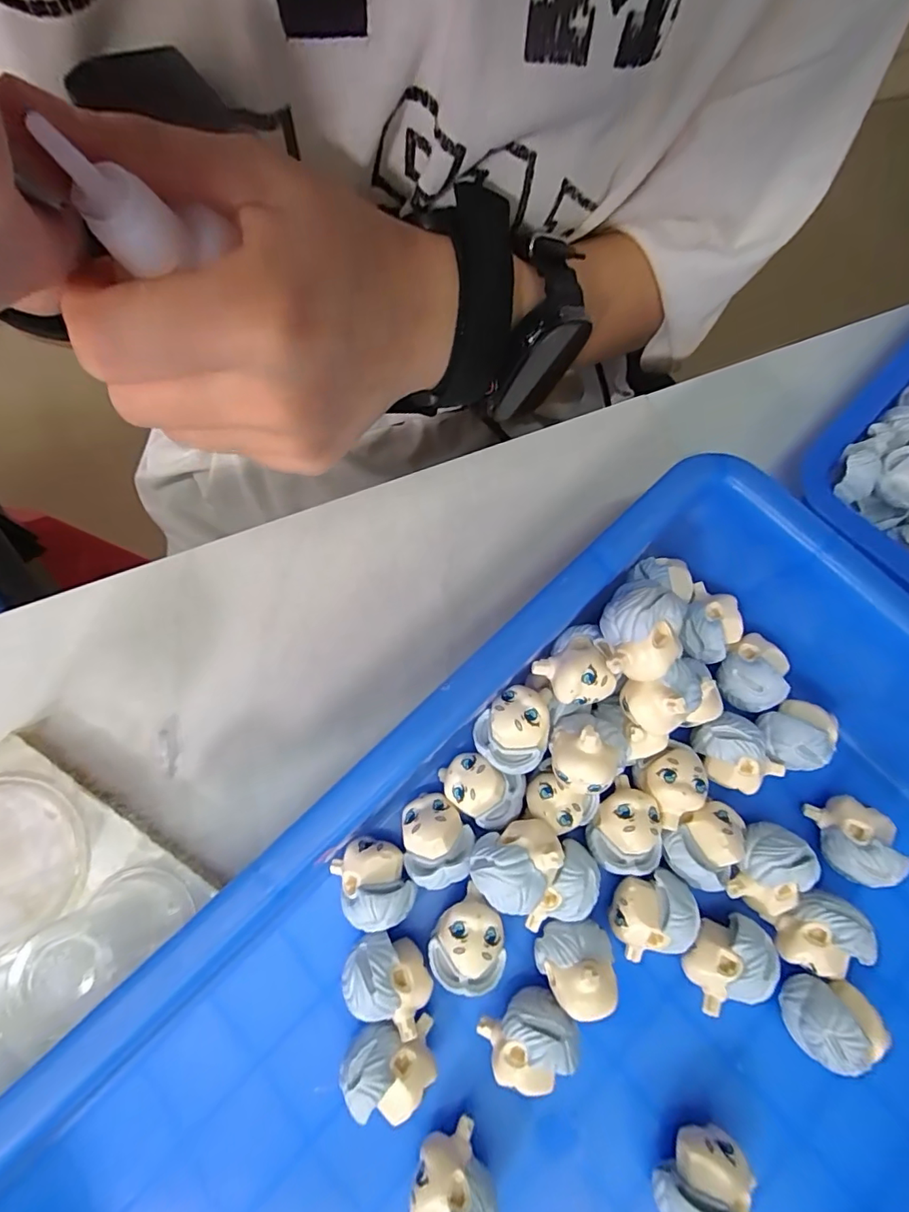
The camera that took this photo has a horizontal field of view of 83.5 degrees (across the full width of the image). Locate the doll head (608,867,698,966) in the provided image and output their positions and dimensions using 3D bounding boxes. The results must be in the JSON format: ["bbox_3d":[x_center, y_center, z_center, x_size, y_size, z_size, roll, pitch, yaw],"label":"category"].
[{"bbox_3d":[0.064,0.100,0.166,0.025,0.017,0.023,-21,75,-8],"label":"doll head"}]

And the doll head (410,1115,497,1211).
[{"bbox_3d":[-0.001,0.168,0.148,0.023,0.027,0.025,1,73,-2],"label":"doll head"}]

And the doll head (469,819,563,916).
[{"bbox_3d":[0.019,0.080,0.158,0.027,0.023,0.023,-22,75,-8],"label":"doll head"}]

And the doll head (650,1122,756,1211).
[{"bbox_3d":[0.071,0.167,0.148,0.027,0.024,0.020,-38,78,-12],"label":"doll head"}]

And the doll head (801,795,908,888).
[{"bbox_3d":[0.138,0.080,0.173,0.020,0.016,0.027,-6,68,-2],"label":"doll head"}]

